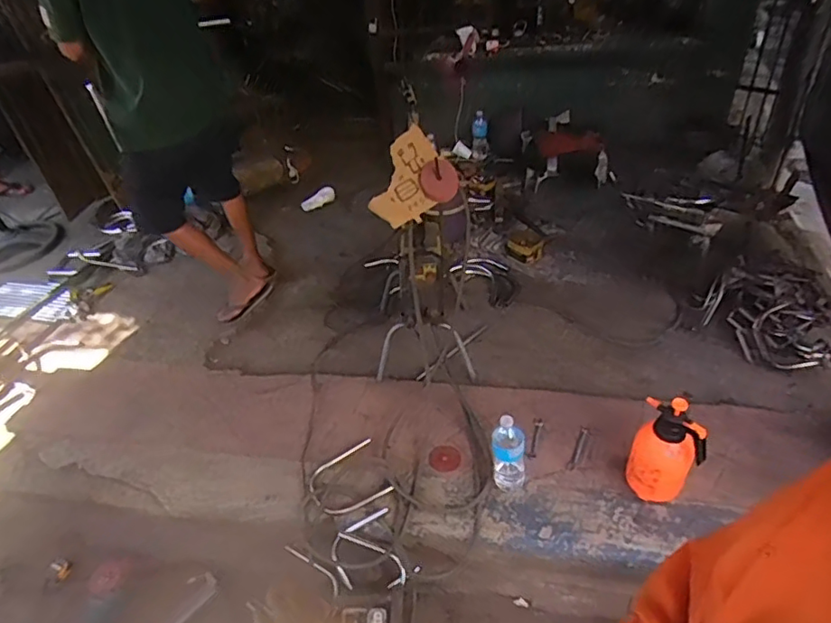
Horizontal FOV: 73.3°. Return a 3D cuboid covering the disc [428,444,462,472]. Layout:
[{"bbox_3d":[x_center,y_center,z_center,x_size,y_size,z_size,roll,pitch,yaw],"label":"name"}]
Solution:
[{"bbox_3d":[0.083,0.409,1.563,0.089,0.012,0.089,-5,41,4],"label":"disc"}]

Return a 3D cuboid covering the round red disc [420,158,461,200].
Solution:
[{"bbox_3d":[0.067,-0.369,1.569,0.106,0.116,0.026,-13,17,16],"label":"round red disc"}]

